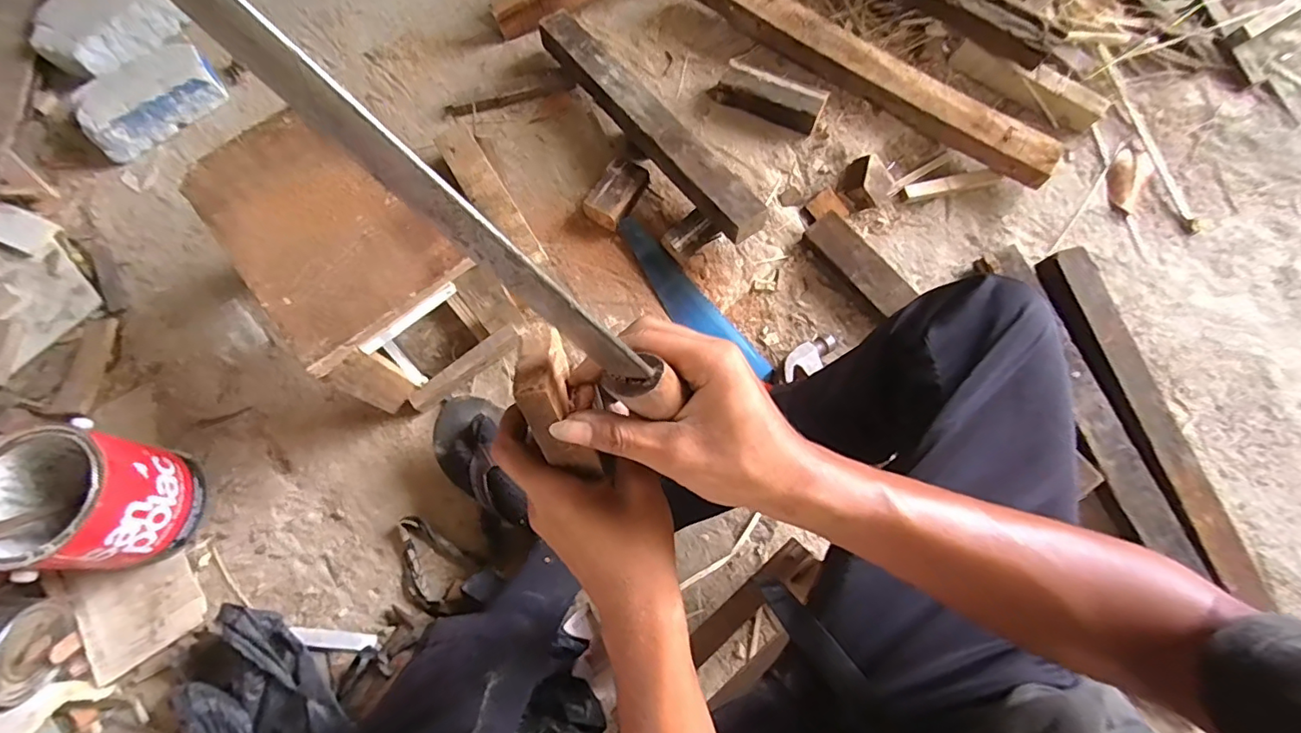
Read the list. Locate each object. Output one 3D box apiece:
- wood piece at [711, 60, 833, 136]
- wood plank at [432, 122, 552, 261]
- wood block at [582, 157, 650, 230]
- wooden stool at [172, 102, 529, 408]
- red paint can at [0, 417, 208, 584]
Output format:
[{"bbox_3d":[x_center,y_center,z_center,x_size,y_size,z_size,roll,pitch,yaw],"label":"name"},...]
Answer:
[{"bbox_3d":[0.196,-0.453,0.928,0.190,0.048,0.067,23,73,8],"label":"wood piece"},{"bbox_3d":[-0.238,-0.251,0.809,0.056,0.022,0.259,-30,73,-9],"label":"wood plank"},{"bbox_3d":[-0.052,-0.270,0.860,0.065,0.039,0.107,32,75,11],"label":"wood block"},{"bbox_3d":[-0.366,-0.133,0.732,0.223,0.220,0.333,-40,75,-12],"label":"wooden stool"},{"bbox_3d":[-0.668,0.165,0.668,0.151,0.168,0.149,0,71,1],"label":"red paint can"}]

